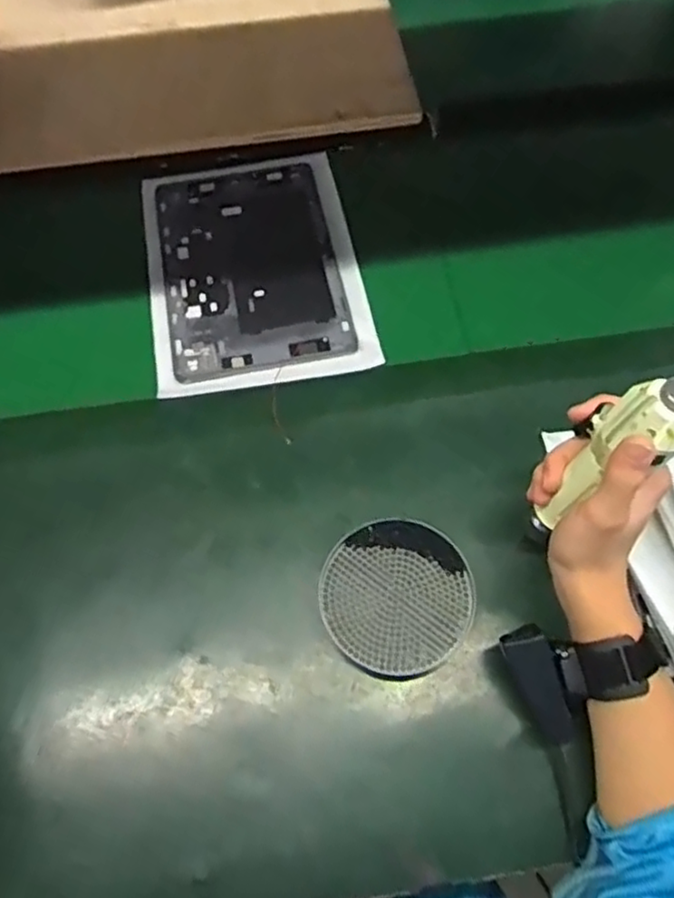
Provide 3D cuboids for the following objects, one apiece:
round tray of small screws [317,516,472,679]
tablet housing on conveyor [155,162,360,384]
[{"bbox_3d":[0.045,0.111,0.516,0.110,0.020,0.111,-1,65,3],"label":"round tray of small screws"},{"bbox_3d":[-0.087,-0.186,0.670,0.167,0.012,0.261,-12,65,-2],"label":"tablet housing on conveyor"}]

